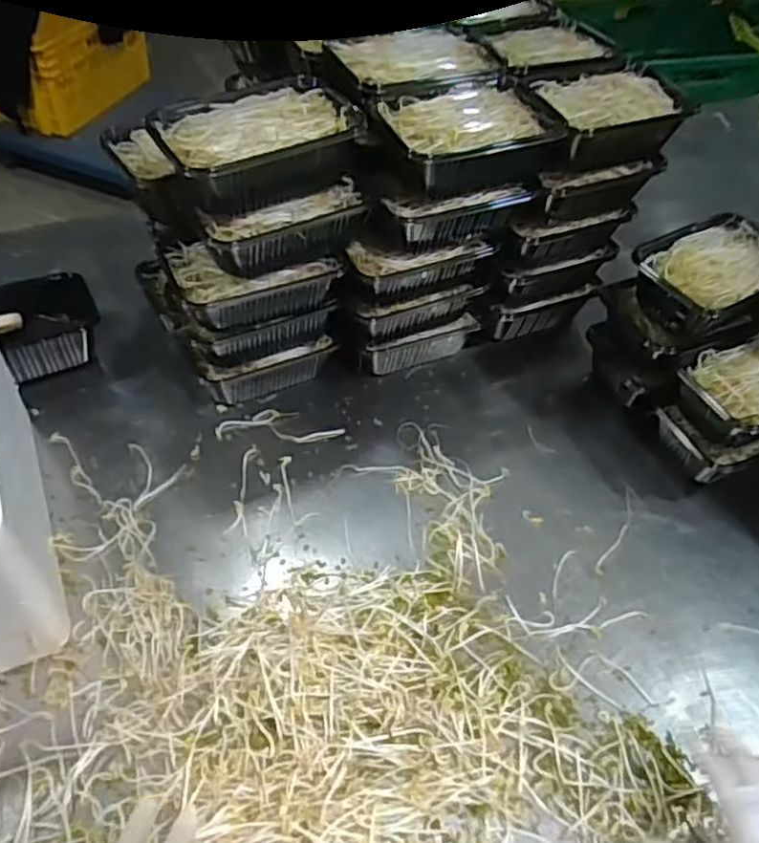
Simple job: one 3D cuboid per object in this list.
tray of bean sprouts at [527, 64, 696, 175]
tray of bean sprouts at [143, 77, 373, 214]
[{"bbox_3d":[0.244,-0.335,0.777,0.183,0.069,0.109,-18,54,-20],"label":"tray of bean sprouts"},{"bbox_3d":[-0.116,-0.266,0.668,0.185,0.063,0.125,-19,54,-21],"label":"tray of bean sprouts"}]

